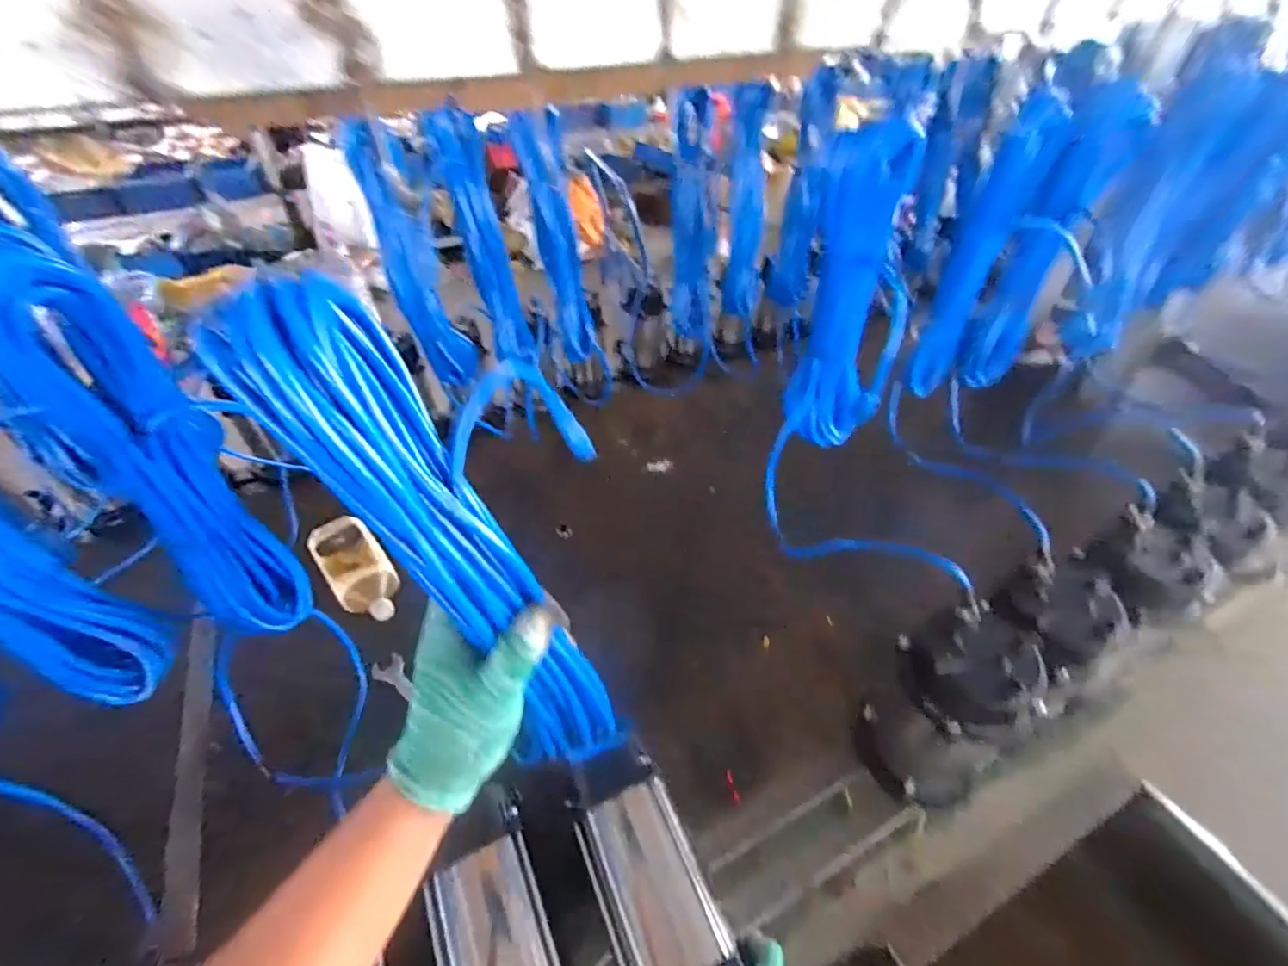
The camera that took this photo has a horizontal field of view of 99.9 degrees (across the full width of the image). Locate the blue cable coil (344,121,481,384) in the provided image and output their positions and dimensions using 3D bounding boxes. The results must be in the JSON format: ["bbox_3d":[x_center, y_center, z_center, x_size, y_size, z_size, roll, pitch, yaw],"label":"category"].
[{"bbox_3d":[-0.293,-0.279,0.713,0.080,0.314,0.034,-13,46,-13],"label":"blue cable coil"}]

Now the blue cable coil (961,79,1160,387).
[{"bbox_3d":[0.522,-0.296,0.713,0.082,0.348,0.057,27,50,25],"label":"blue cable coil"}]

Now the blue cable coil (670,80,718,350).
[{"bbox_3d":[0.078,-0.398,0.857,0.078,0.338,0.055,8,45,8],"label":"blue cable coil"}]

